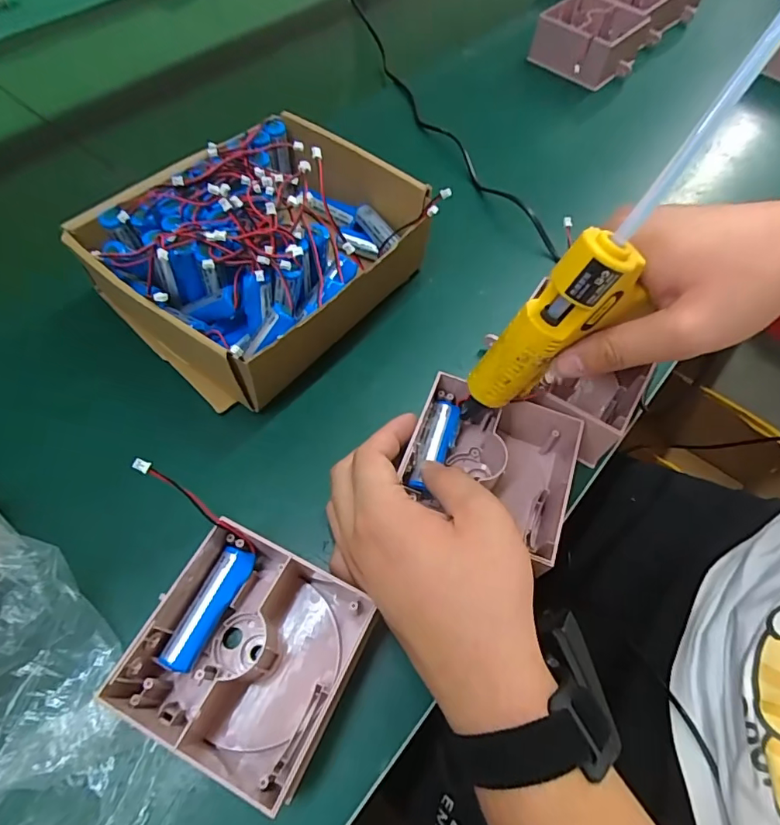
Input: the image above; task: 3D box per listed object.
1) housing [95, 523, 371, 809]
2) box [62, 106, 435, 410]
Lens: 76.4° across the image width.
[{"bbox_3d":[-0.075,0.129,0.268,0.104,0.049,0.111,23,61,11],"label":"housing"},{"bbox_3d":[-0.097,-0.129,0.391,0.183,0.090,0.218,38,65,19],"label":"box"}]

